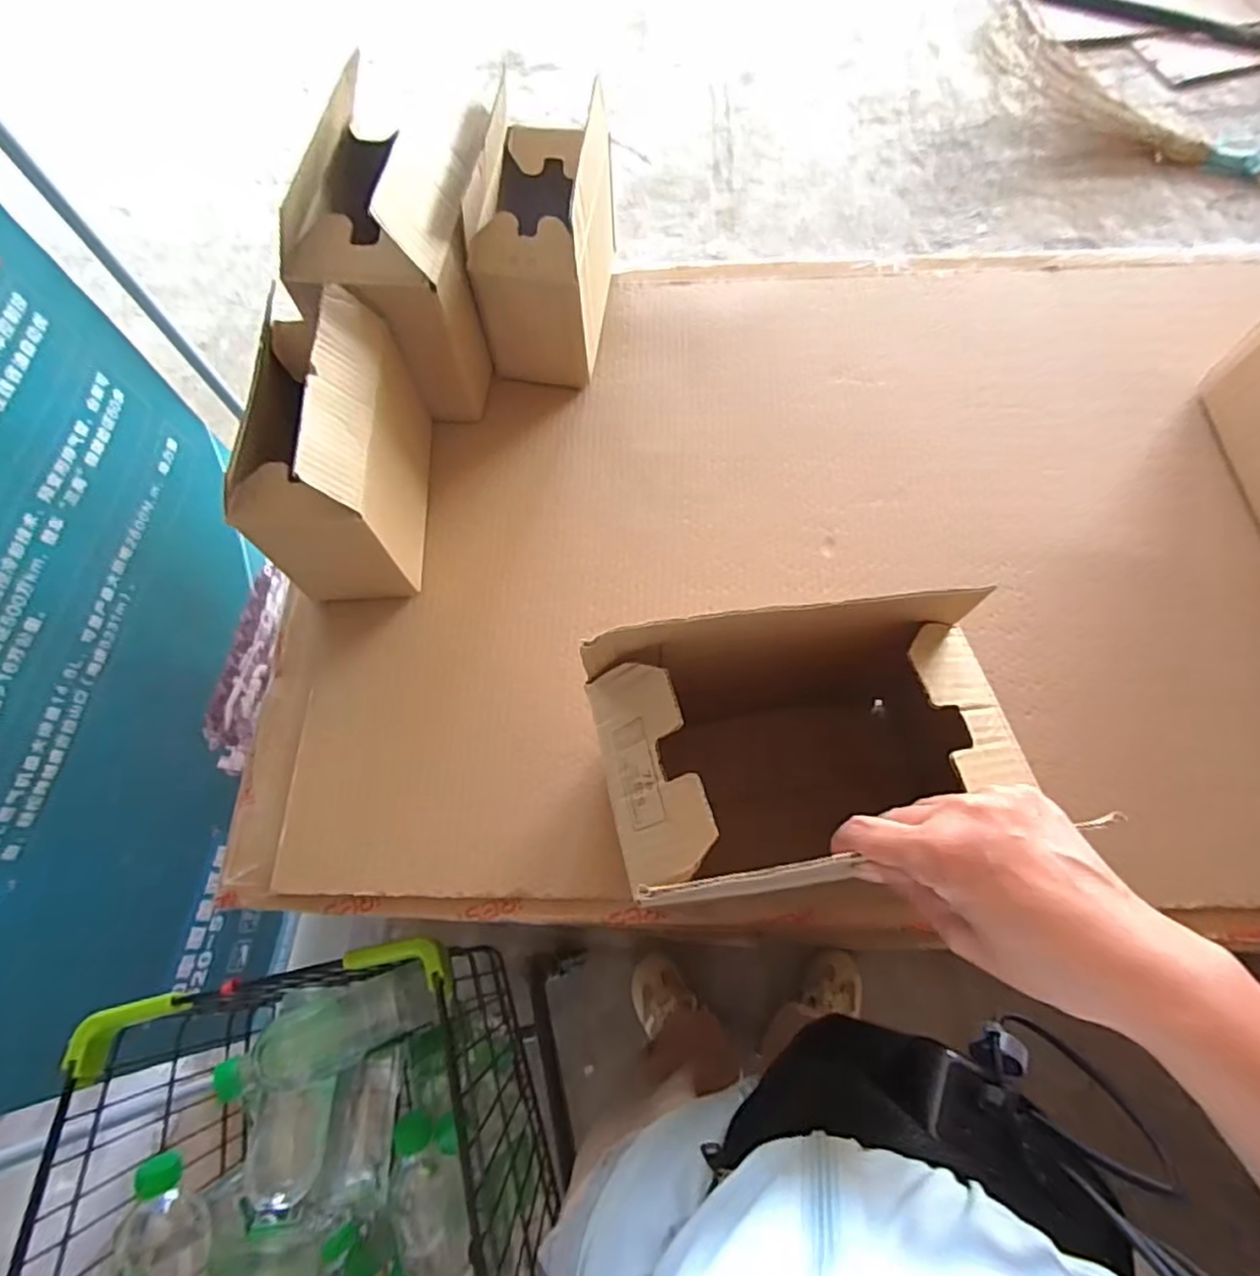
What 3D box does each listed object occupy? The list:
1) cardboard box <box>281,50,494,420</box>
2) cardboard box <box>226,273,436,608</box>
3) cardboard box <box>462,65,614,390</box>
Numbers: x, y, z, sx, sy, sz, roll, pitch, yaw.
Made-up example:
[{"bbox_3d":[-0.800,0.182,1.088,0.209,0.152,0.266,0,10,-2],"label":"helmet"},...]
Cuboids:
[{"bbox_3d":[-0.202,-0.349,0.609,0.137,0.201,0.219,4,68,4],"label":"cardboard box"},{"bbox_3d":[-0.246,-0.158,0.556,0.100,0.175,0.198,-2,68,2],"label":"cardboard box"},{"bbox_3d":[-0.079,-0.385,0.639,0.104,0.173,0.205,7,68,5],"label":"cardboard box"}]

